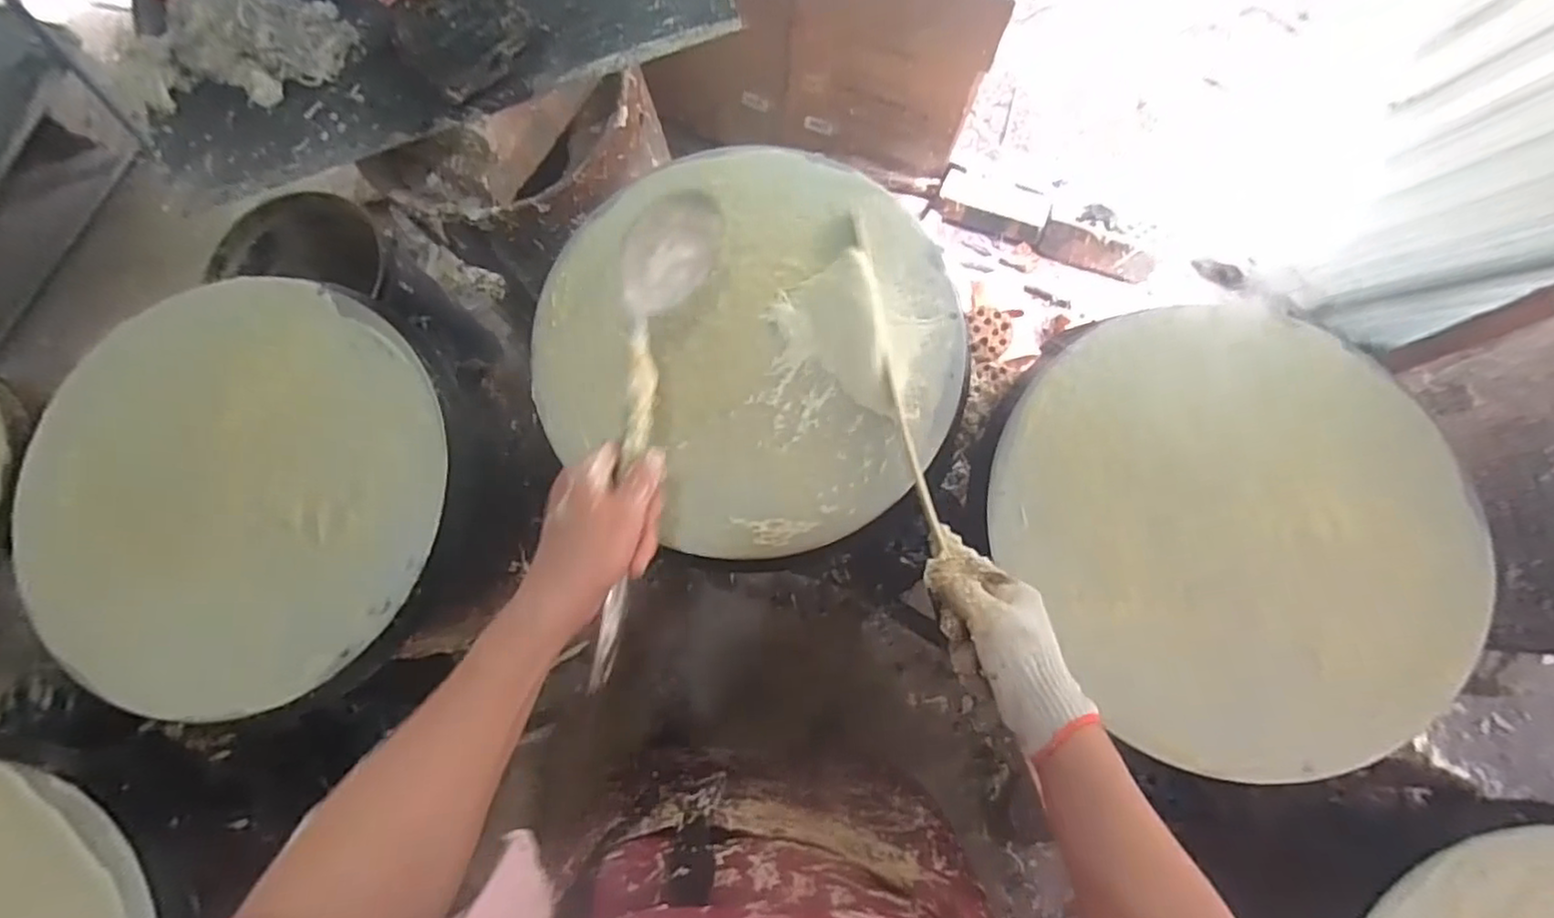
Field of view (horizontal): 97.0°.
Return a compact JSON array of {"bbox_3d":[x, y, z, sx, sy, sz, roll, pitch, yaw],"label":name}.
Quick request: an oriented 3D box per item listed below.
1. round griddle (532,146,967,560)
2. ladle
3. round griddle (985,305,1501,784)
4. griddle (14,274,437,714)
[{"bbox_3d":[-0.023,-0.115,0.615,0.379,0.053,0.355,0,82,2],"label":"round griddle"},{"bbox_3d":[-0.083,-0.026,0.470,0.060,0.063,0.339,3,72,3],"label":"ladle"},{"bbox_3d":[0.373,0.060,0.566,0.382,0.031,0.370,4,78,4],"label":"round griddle"},{"bbox_3d":[-0.472,0.028,0.604,0.354,0.033,0.356,-1,78,3],"label":"griddle"}]

